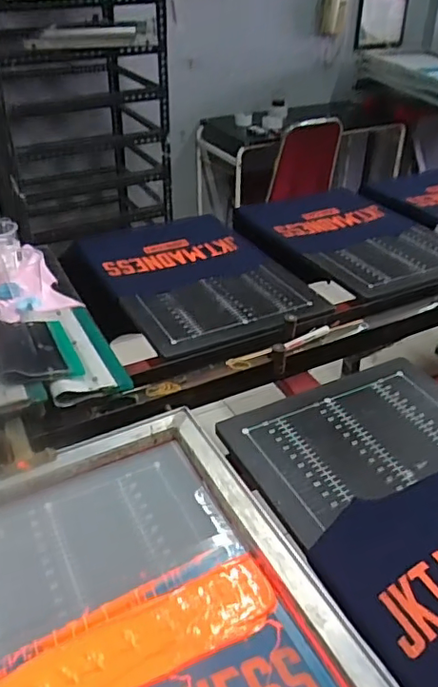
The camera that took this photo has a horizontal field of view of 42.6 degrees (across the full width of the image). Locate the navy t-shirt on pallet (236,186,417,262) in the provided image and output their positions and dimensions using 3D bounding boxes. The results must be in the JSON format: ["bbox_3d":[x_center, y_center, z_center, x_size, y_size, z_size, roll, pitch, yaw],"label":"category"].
[{"bbox_3d":[0.286,-0.349,1.576,0.432,0.031,0.348,-15,39,-22],"label":"navy t-shirt on pallet"}]

